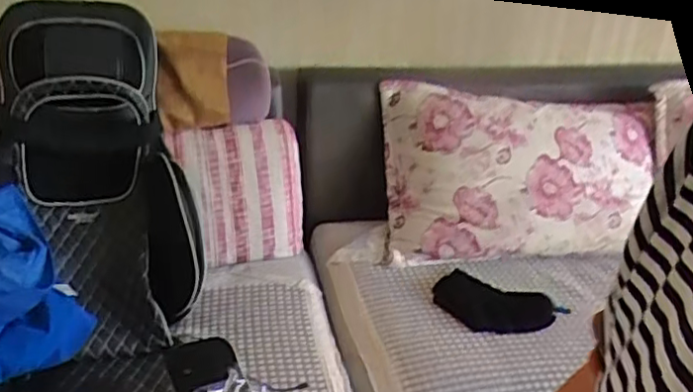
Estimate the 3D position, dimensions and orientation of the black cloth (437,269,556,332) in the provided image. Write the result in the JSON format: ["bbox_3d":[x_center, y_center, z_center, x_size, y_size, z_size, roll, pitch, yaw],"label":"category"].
[{"bbox_3d":[0.362,0.266,1.626,0.298,0.069,0.149,7,28,7],"label":"black cloth"}]

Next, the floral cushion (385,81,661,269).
[{"bbox_3d":[0.474,-0.055,1.731,0.782,0.445,0.149,1,2,-5],"label":"floral cushion"}]

